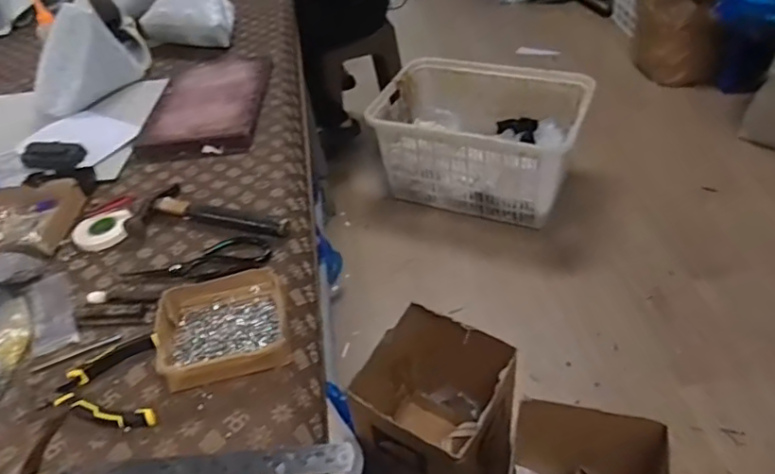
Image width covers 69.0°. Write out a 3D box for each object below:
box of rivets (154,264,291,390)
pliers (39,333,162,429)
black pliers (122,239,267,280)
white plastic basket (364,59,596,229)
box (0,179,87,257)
[{"bbox_3d":[-0.189,0.095,0.651,0.139,0.037,0.147,-12,43,-5],"label":"box of rivets"},{"bbox_3d":[-0.287,0.152,0.615,0.123,0.023,0.111,9,45,17],"label":"pliers"},{"bbox_3d":[-0.254,0.034,0.747,0.191,0.008,0.063,-10,42,-3],"label":"black pliers"},{"bbox_3d":[0.307,-0.354,1.888,0.641,0.265,0.446,13,46,21],"label":"white plastic basket"},{"bbox_3d":[-0.538,-0.029,0.823,0.143,0.035,0.137,-2,43,6],"label":"box"}]

